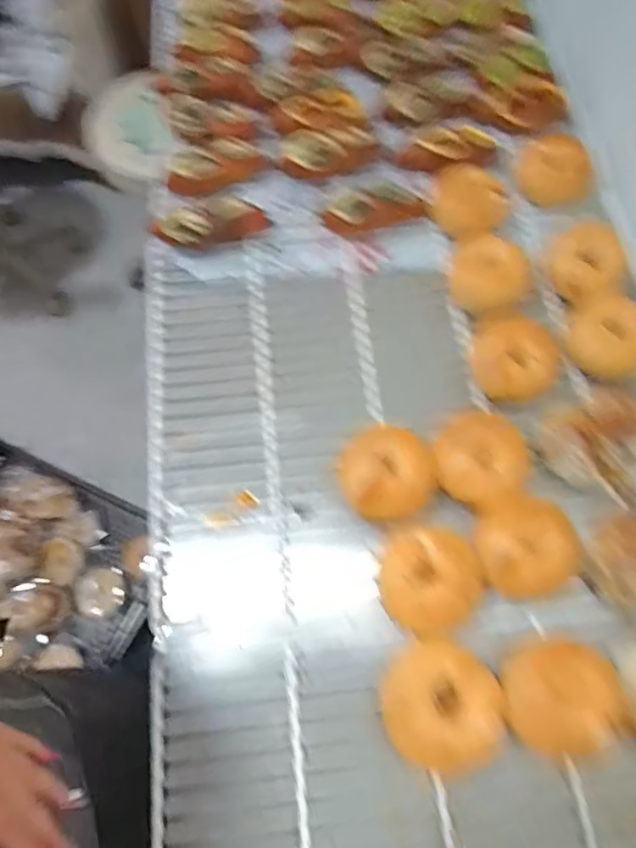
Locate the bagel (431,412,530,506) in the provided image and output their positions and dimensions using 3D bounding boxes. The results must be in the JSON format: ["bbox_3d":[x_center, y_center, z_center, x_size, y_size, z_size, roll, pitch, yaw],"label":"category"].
[{"bbox_3d":[0.168,0.038,0.591,0.091,0.047,0.095,-34,71,-14],"label":"bagel"}]

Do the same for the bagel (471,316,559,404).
[{"bbox_3d":[0.224,-0.071,0.638,0.093,0.048,0.095,1,67,-1],"label":"bagel"}]

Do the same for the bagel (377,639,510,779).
[{"bbox_3d":[0.111,0.253,0.499,0.102,0.028,0.104,0,67,-1],"label":"bagel"}]

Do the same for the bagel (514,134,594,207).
[{"bbox_3d":[0.311,-0.333,0.731,0.099,0.052,0.076,20,68,7],"label":"bagel"}]

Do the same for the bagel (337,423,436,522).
[{"bbox_3d":[0.071,0.049,0.587,0.092,0.048,0.097,0,67,-1],"label":"bagel"}]

